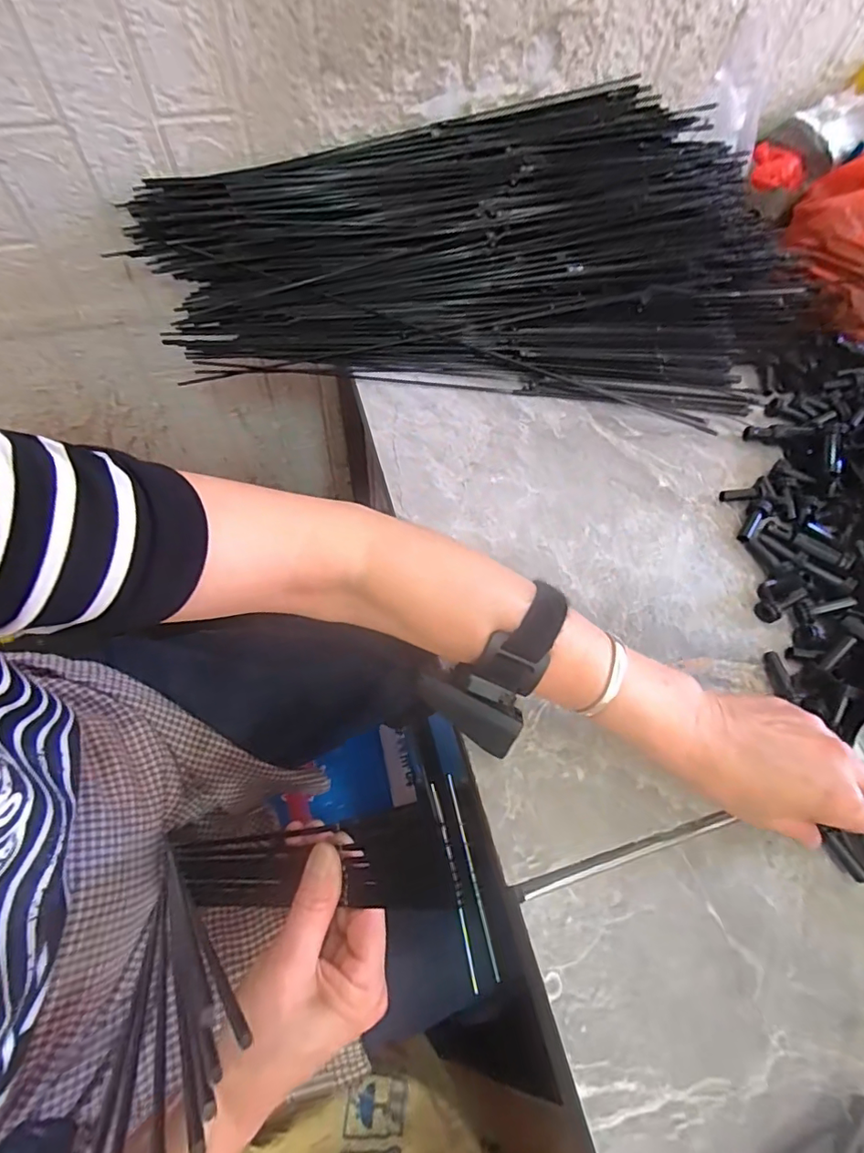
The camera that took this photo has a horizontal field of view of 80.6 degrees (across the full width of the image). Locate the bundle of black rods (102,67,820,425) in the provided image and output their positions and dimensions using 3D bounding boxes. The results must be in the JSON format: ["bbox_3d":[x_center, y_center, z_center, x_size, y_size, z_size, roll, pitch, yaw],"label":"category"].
[{"bbox_3d":[0.033,-0.345,0.503,0.678,0.045,0.353,5,83,-2],"label":"bundle of black rods"}]

